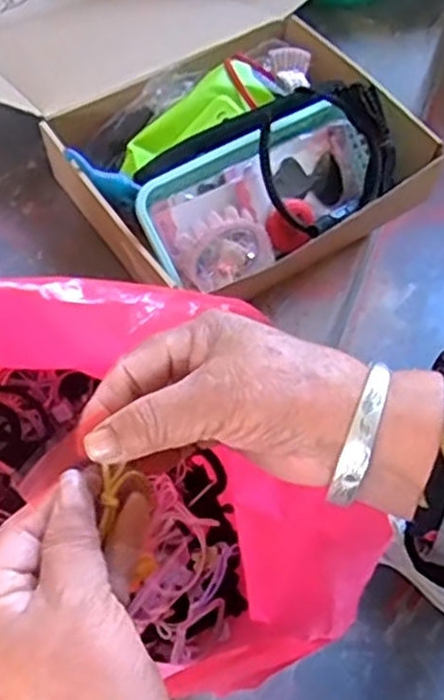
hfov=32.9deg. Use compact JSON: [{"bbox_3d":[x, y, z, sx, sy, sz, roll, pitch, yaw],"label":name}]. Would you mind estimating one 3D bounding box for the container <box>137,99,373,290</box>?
[{"bbox_3d":[0.045,-0.153,0.737,0.259,0.077,0.113,-32,63,-18],"label":"container"}]

